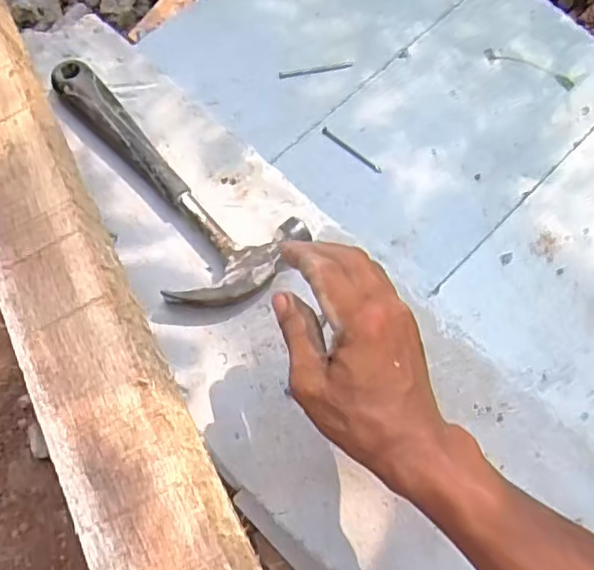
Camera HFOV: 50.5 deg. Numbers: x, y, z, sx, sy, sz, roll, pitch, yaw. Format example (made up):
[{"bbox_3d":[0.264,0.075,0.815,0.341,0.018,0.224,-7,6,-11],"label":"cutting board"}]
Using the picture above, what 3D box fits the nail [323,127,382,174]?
[{"bbox_3d":[0.053,-0.131,0.611,0.071,0.004,0.007,39,75,9],"label":"nail"}]

